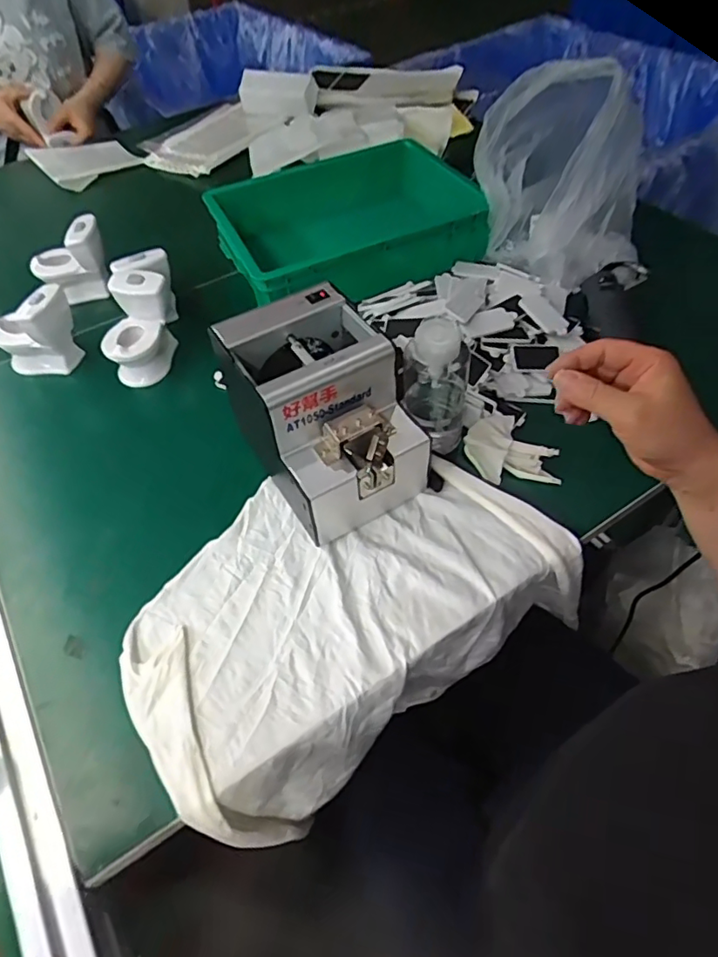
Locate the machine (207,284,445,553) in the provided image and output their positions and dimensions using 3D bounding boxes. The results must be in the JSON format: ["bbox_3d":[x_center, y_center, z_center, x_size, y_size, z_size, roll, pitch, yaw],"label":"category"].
[{"bbox_3d":[-0.032,-0.061,0.533,0.125,0.147,0.171,-29,56,-17],"label":"machine"}]

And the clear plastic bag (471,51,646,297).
[{"bbox_3d":[0.257,-0.390,0.710,0.177,0.195,0.183,-26,55,-15],"label":"clear plastic bag"}]

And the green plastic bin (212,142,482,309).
[{"bbox_3d":[-0.020,-0.357,0.824,0.348,0.102,0.275,-25,55,-14],"label":"green plastic bin"}]

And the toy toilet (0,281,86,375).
[{"bbox_3d":[-0.394,-0.175,0.682,0.091,0.102,0.061,6,53,9],"label":"toy toilet"}]

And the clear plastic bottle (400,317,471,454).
[{"bbox_3d":[0.076,-0.106,0.563,0.068,0.125,0.078,5,53,8],"label":"clear plastic bottle"}]

